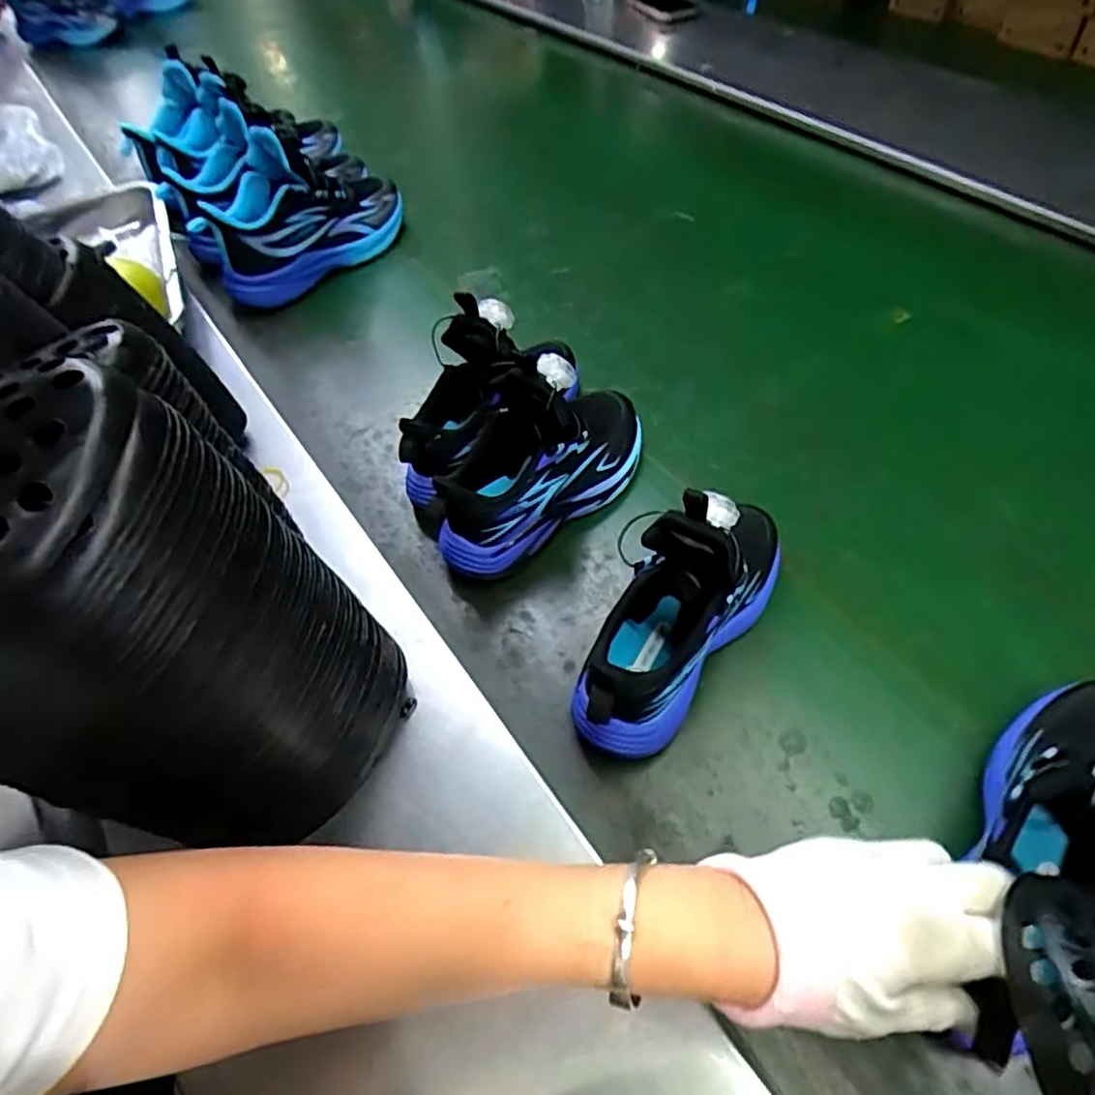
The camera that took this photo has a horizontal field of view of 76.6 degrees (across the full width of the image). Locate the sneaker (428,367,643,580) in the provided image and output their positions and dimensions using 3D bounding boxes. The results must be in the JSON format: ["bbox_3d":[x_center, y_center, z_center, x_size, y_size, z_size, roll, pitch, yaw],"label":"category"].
[{"bbox_3d":[-0.007,-0.073,0.522,0.199,0.106,0.087,-39,66,-15],"label":"sneaker"}]

